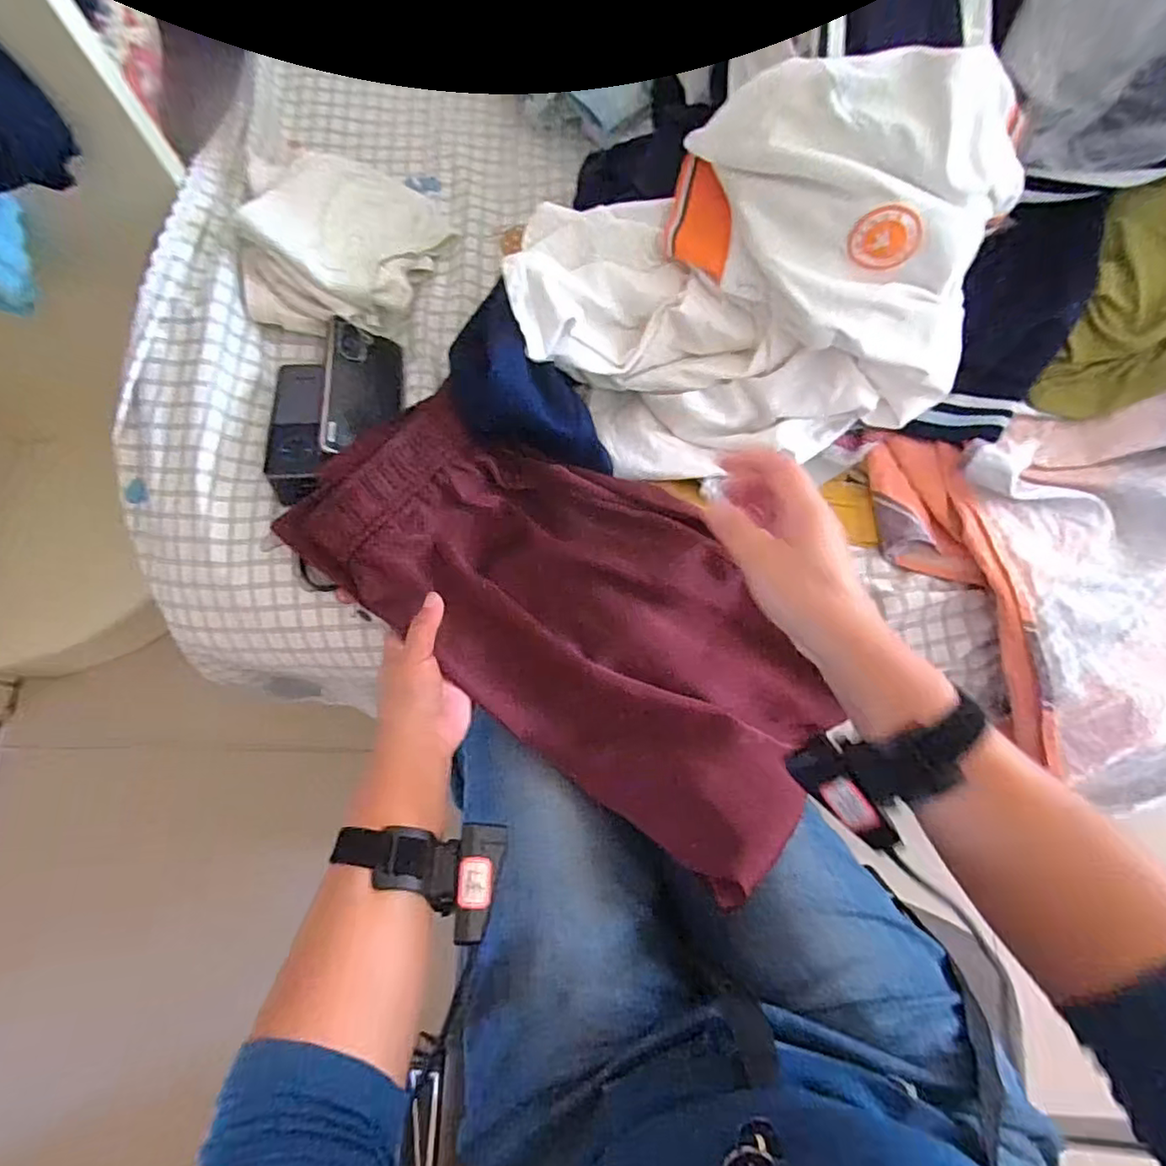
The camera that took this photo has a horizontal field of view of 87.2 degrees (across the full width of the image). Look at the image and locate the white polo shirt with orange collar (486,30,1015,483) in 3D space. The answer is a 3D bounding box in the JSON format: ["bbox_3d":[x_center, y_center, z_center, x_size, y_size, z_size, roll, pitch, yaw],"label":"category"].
[{"bbox_3d":[0.131,-0.221,0.483,0.363,0.224,0.215,-4,73,0],"label":"white polo shirt with orange collar"}]

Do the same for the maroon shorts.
[{"bbox_3d":[0.003,0.020,0.505,0.440,0.084,0.228,37,77,11],"label":"maroon shorts"}]

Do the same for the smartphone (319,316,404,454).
[{"bbox_3d":[-0.204,-0.176,0.574,0.013,0.075,0.152,-26,61,37],"label":"smartphone"}]

